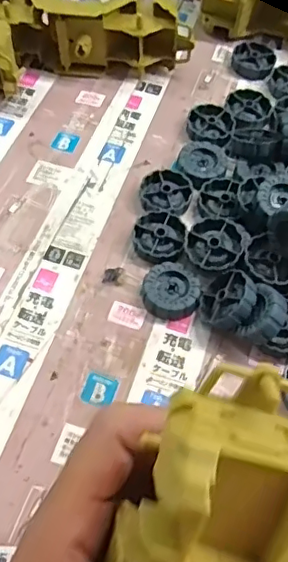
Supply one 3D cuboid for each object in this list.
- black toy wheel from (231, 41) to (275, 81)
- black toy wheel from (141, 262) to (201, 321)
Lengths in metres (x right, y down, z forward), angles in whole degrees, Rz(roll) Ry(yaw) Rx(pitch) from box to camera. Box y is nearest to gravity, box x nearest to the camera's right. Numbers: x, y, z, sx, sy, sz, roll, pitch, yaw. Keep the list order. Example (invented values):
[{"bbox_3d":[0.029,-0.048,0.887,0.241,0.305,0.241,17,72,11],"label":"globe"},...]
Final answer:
[{"bbox_3d":[0.099,-0.199,0.509,0.037,0.011,0.038,1,57,-1],"label":"black toy wheel"},{"bbox_3d":[0.018,0.008,0.378,0.037,0.012,0.039,1,57,-1],"label":"black toy wheel"}]

